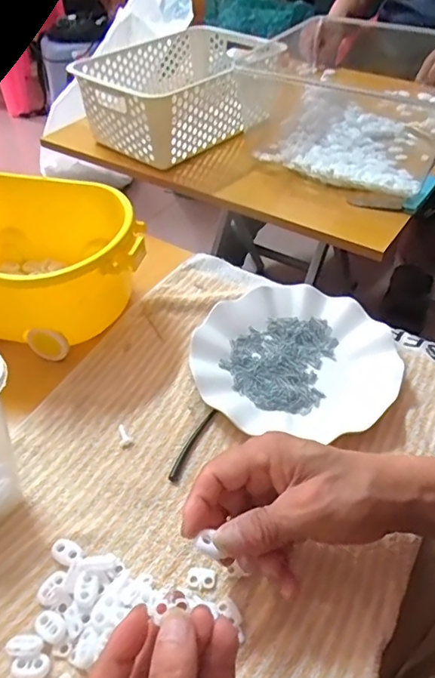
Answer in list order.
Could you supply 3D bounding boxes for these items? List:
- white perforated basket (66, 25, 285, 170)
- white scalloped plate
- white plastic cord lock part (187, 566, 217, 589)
[{"bbox_3d":[-0.050,-0.400,0.833,0.223,0.099,0.318,29,52,27],"label":"white perforated basket"},{"bbox_3d":[0.070,0.014,0.484,0.180,0.026,0.165,-1,45,1],"label":"white scalloped plate"},{"bbox_3d":[-0.010,0.161,0.350,0.020,0.004,0.013,7,45,8],"label":"white plastic cord lock part"}]

